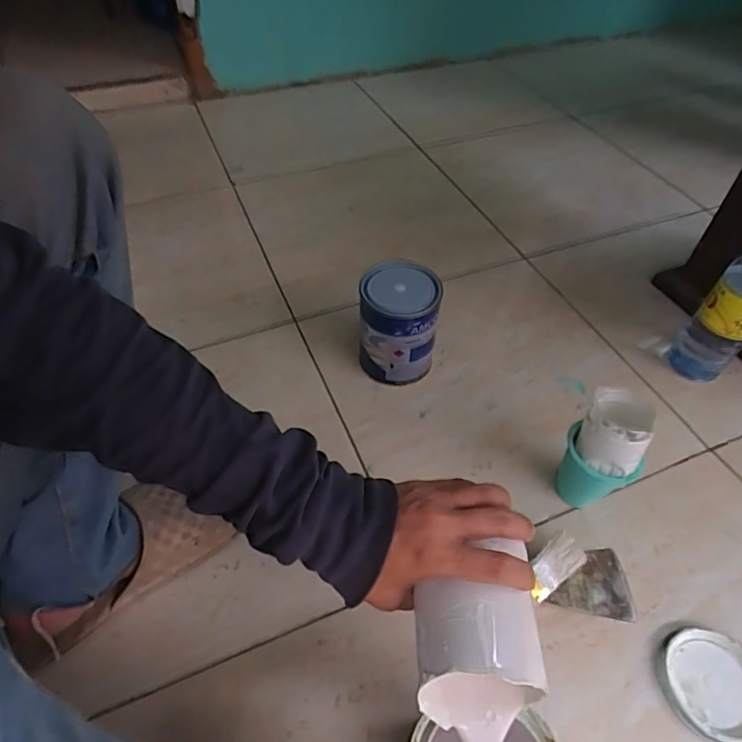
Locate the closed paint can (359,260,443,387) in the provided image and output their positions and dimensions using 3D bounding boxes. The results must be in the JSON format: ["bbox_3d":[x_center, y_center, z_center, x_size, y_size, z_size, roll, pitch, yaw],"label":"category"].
[{"bbox_3d":[0.034,-0.056,0.649,0.092,0.127,0.089,1,49,-1],"label":"closed paint can"}]

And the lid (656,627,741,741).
[{"bbox_3d":[0.305,0.277,0.461,0.085,0.010,0.089,1,49,-1],"label":"lid"}]

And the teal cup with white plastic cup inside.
[{"bbox_3d":[0.238,0.084,0.536,0.066,0.142,0.079,25,52,19],"label":"teal cup with white plastic cup inside"}]

